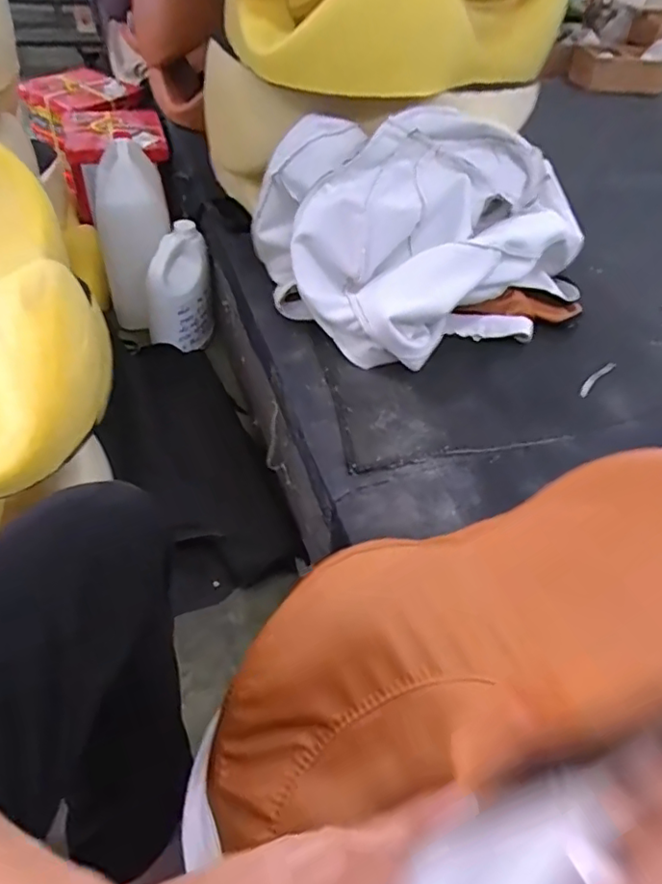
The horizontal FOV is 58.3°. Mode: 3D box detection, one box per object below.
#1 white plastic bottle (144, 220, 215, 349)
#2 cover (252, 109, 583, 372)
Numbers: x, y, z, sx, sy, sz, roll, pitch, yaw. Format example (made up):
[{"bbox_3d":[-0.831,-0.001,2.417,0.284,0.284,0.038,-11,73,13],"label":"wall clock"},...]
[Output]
[{"bbox_3d":[-0.332,-0.331,1.298,0.137,0.273,0.108,9,28,3],"label":"white plastic bottle"},{"bbox_3d":[0.180,-0.364,1.013,0.518,0.277,0.376,-20,53,-25],"label":"cover"}]

